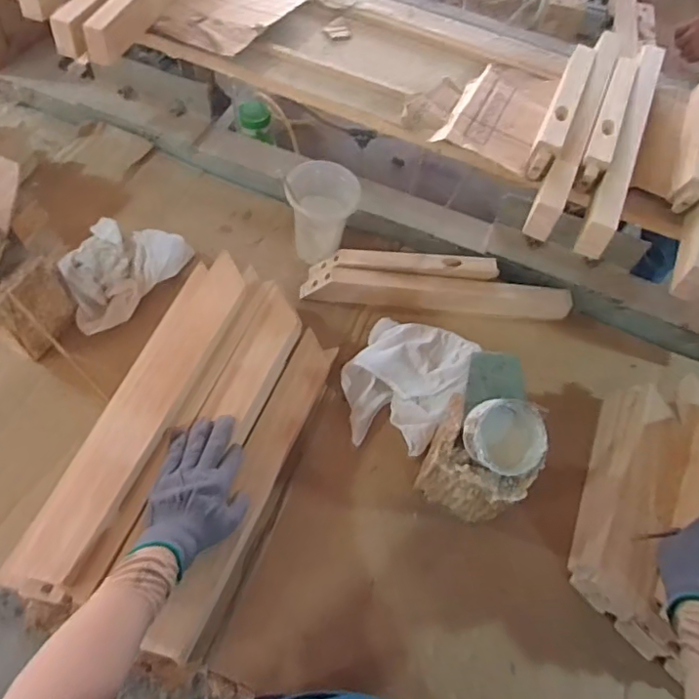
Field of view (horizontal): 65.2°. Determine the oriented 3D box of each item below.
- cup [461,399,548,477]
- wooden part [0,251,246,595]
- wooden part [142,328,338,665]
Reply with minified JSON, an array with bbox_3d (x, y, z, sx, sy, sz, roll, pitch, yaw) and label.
[{"bbox_3d":[0.175,0.099,0.611,0.080,0.057,0.082,3,60,-5],"label":"cup"},{"bbox_3d":[-0.236,0.062,0.633,0.073,0.024,0.421,23,60,0],"label":"wooden part"},{"bbox_3d":[-0.125,0.172,0.704,0.059,0.060,0.434,19,61,9],"label":"wooden part"}]

